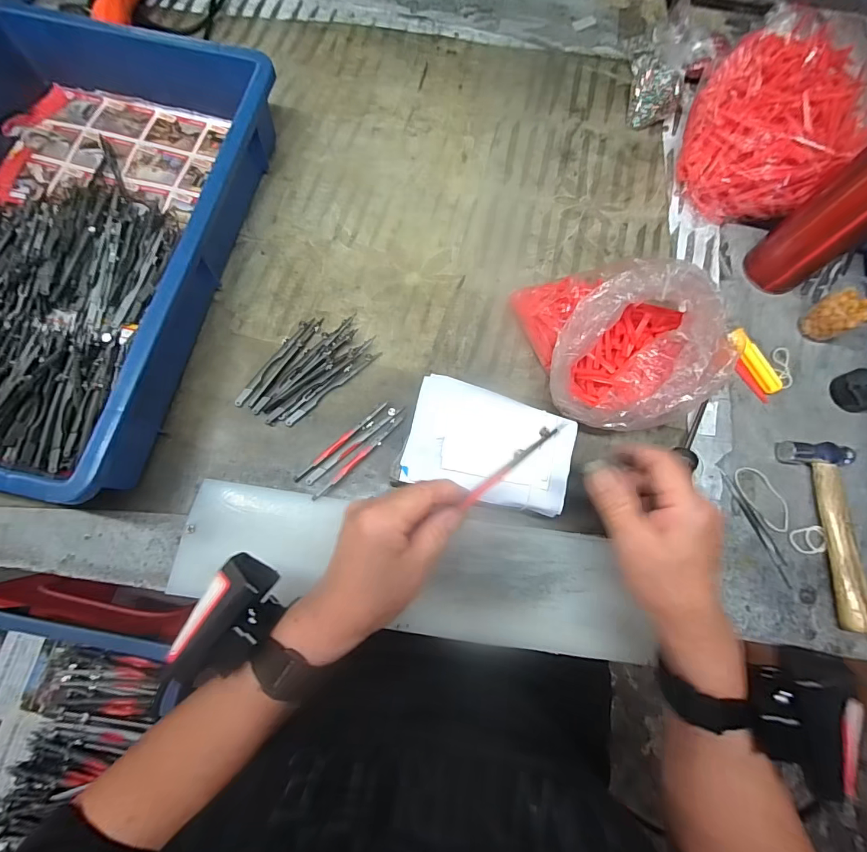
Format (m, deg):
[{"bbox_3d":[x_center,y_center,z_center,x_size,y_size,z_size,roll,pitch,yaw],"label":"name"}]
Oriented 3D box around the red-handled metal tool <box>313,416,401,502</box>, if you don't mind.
[{"bbox_3d":[-0.064,0.027,0.375,0.008,0.012,0.100,44,78,9],"label":"red-handled metal tool"}]

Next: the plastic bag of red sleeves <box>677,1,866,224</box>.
[{"bbox_3d":[0.347,-0.315,0.443,0.157,0.100,0.196,35,77,7],"label":"plastic bag of red sleeves"}]

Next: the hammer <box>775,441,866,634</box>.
[{"bbox_3d":[0.346,0.089,0.369,0.051,0.023,0.155,-2,76,-3],"label":"hammer"}]

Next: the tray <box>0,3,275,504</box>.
[{"bbox_3d":[-0.337,-0.168,0.385,0.288,0.080,0.420,12,76,1],"label":"tray"}]

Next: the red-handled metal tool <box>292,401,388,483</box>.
[{"bbox_3d":[-0.081,0.015,0.383,0.101,0.012,0.010,-38,80,-10],"label":"red-handled metal tool"}]

